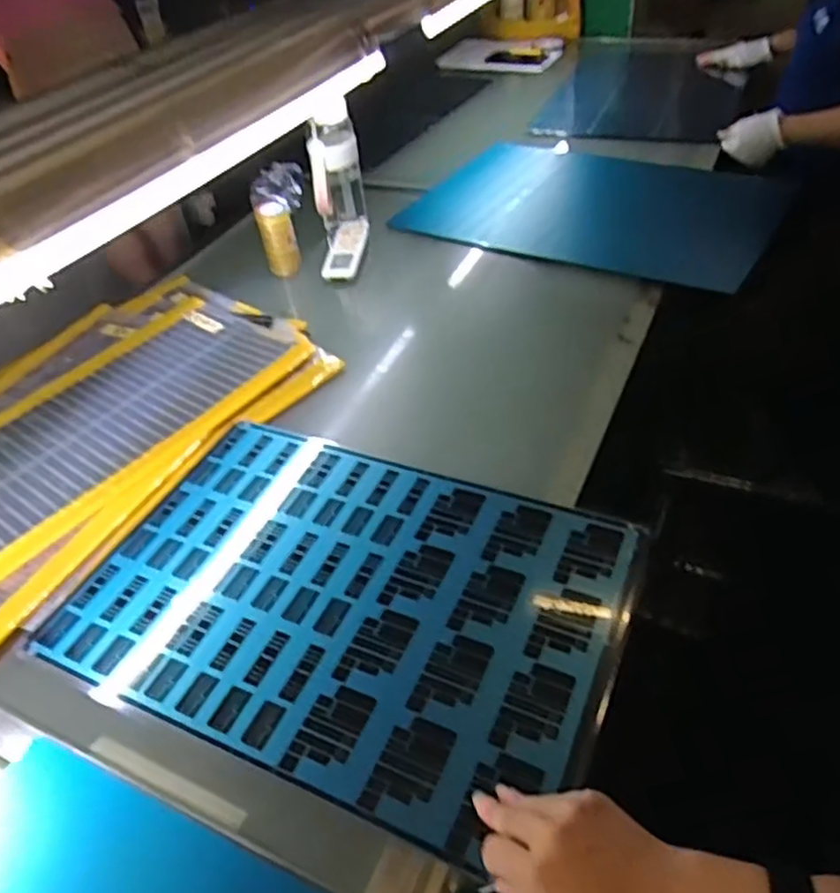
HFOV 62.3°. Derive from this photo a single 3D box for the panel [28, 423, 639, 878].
[{"bbox_3d":[-0.069,0.136,0.666,0.481,0.007,0.346,14,47,21],"label":"panel"}]

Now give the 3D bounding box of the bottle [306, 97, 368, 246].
[{"bbox_3d":[-0.141,-0.464,1.165,0.082,0.214,0.086,-7,43,0],"label":"bottle"}]

